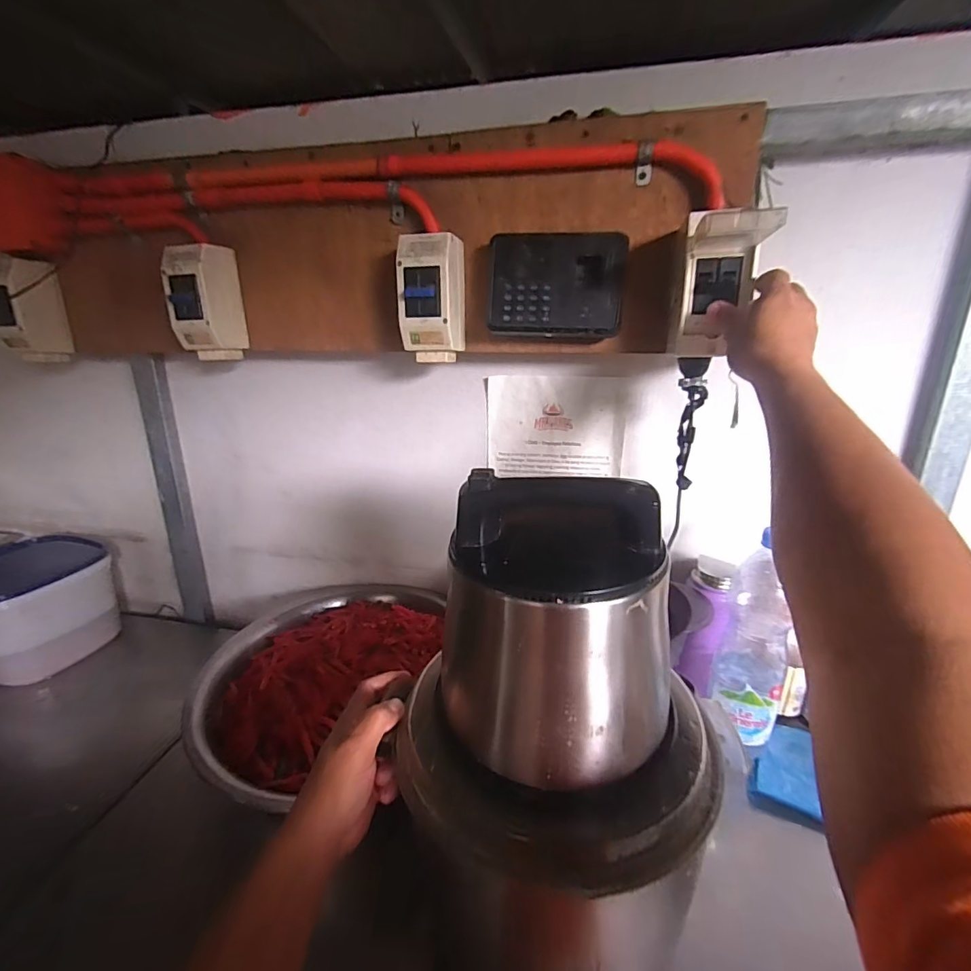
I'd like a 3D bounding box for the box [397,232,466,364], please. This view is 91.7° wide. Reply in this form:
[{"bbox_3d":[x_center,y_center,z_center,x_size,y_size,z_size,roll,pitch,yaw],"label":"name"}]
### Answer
[{"bbox_3d":[-0.068,-0.237,0.611,0.070,0.144,0.074,5,18,13],"label":"box"}]

